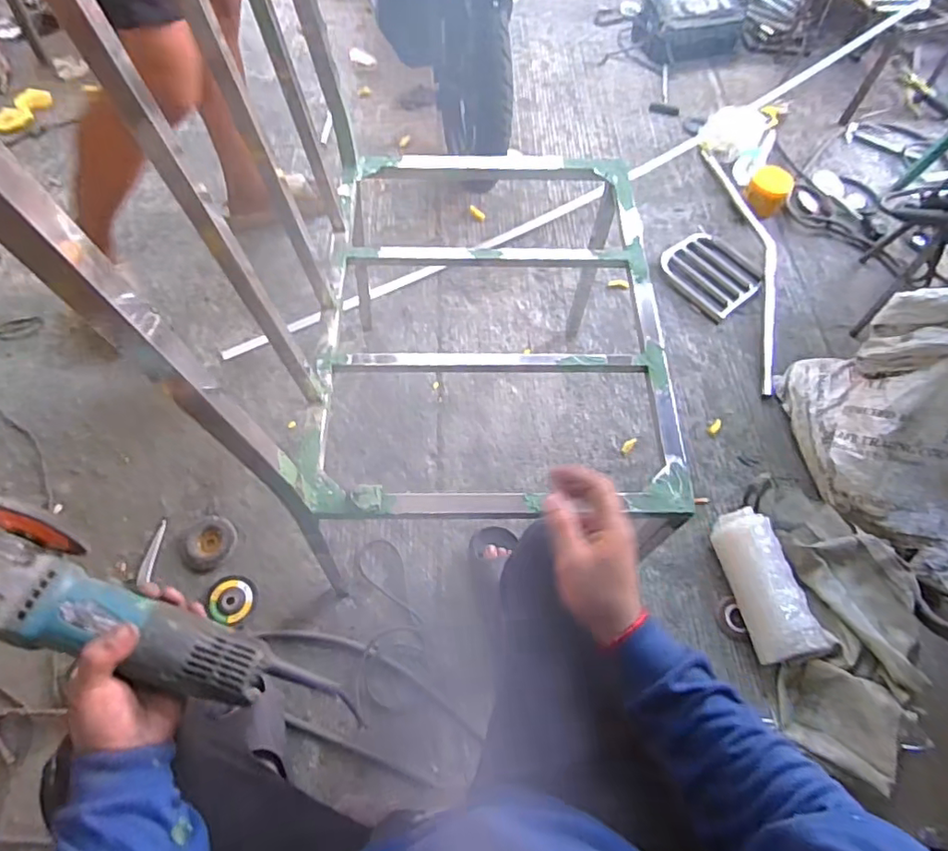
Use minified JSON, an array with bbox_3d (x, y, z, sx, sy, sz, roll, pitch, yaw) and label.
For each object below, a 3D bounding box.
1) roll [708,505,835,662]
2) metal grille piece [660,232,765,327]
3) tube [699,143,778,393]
[{"bbox_3d":[0.549,0.306,1.087,0.111,0.093,0.279,-11,64,-10],"label":"roll"},{"bbox_3d":[0.650,-0.417,1.535,0.229,0.025,0.248,-28,68,-18],"label":"metal grille piece"},{"bbox_3d":[0.768,-0.466,1.562,0.137,0.033,0.883,2,62,-4],"label":"tube"}]

